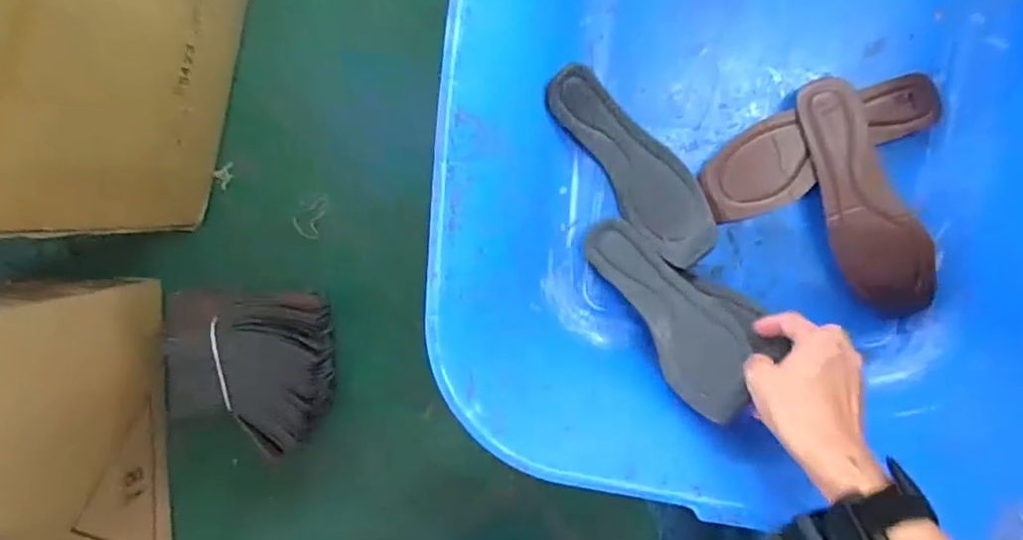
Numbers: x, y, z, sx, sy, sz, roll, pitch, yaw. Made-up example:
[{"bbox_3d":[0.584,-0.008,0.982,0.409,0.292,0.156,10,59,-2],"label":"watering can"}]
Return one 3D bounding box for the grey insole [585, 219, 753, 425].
[{"bbox_3d":[0.140,0.034,0.568,0.069,0.027,0.213,-37,52,10],"label":"grey insole"}]

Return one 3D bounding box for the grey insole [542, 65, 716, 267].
[{"bbox_3d":[0.113,-0.099,0.596,0.069,0.044,0.207,-39,90,10],"label":"grey insole"}]

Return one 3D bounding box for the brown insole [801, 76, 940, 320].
[{"bbox_3d":[0.304,-0.059,0.566,0.068,0.029,0.218,-26,92,10],"label":"brown insole"}]

